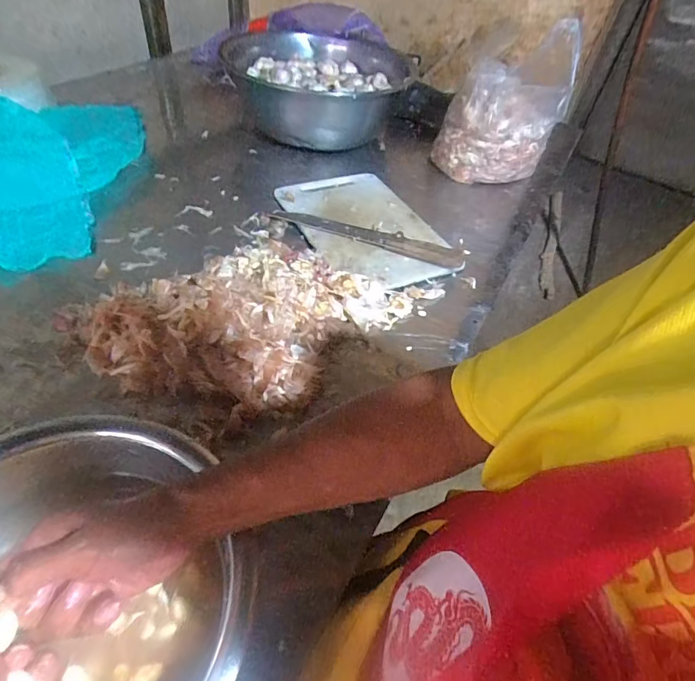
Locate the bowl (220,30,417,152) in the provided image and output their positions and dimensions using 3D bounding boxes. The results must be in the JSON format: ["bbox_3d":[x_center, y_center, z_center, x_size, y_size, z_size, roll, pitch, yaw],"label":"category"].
[{"bbox_3d":[-0.061,-0.616,1.065,0.420,0.145,0.445,3,49,-4],"label":"bowl"}]

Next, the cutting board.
[{"bbox_3d":[0.035,-0.220,0.829,0.240,0.019,0.344,-23,57,-25],"label":"cutting board"}]

